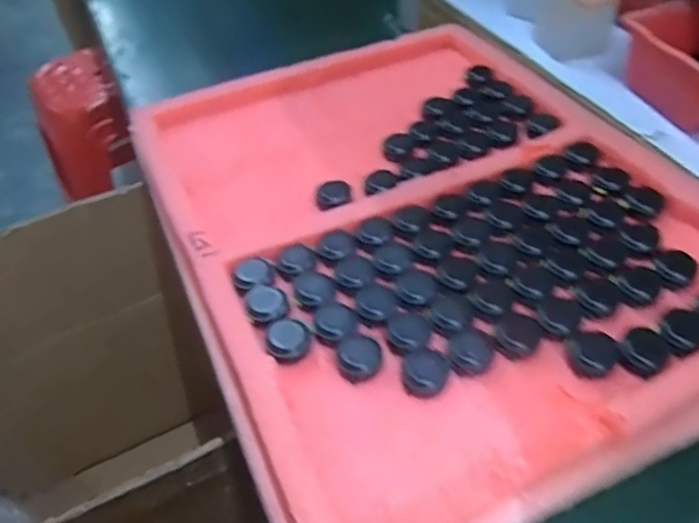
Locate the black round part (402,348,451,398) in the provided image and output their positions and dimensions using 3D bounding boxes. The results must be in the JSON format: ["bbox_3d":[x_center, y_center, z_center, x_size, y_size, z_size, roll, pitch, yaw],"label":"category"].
[{"bbox_3d":[0.046,0.067,0.360,0.028,0.012,0.029,-3,46,3],"label":"black round part"}]

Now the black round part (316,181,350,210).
[{"bbox_3d":[-0.012,-0.053,0.475,0.026,0.008,0.034,-3,46,3],"label":"black round part"}]

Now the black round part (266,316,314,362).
[{"bbox_3d":[-0.038,0.049,0.377,0.028,0.010,0.032,-16,47,-9],"label":"black round part"}]

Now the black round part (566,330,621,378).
[{"bbox_3d":[0.149,0.057,0.365,0.030,0.008,0.028,-3,46,3],"label":"black round part"}]

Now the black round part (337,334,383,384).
[{"bbox_3d":[0.006,0.058,0.368,0.027,0.011,0.032,-6,46,0],"label":"black round part"}]

